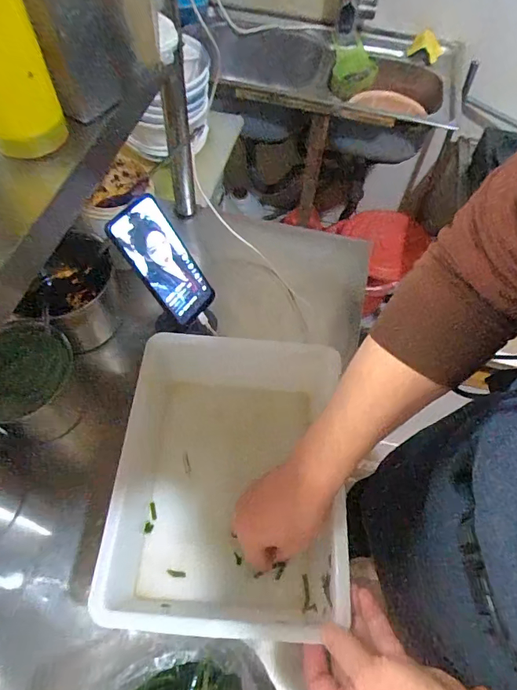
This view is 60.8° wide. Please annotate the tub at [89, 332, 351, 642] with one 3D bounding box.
[{"bbox_3d":[-0.040,0.148,0.522,0.253,0.125,0.312,6,59,1],"label":"tub"}]

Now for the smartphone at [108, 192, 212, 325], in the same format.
[{"bbox_3d":[-0.121,-0.104,0.569,0.016,0.163,0.076,6,51,43],"label":"smartphone"}]

